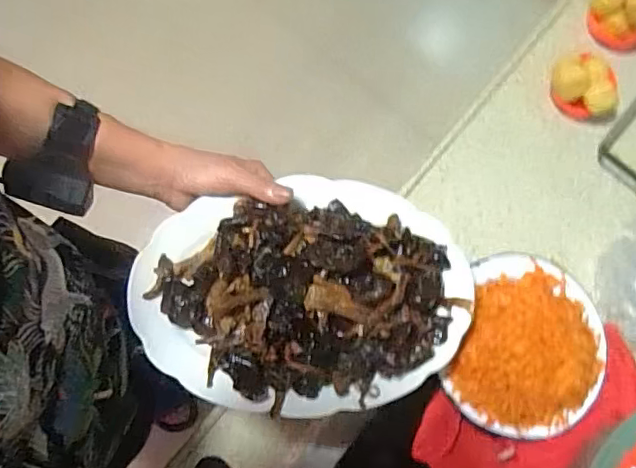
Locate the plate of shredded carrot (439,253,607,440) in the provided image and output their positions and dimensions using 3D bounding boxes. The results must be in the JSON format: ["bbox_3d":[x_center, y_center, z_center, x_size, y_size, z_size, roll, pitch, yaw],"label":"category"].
[{"bbox_3d":[0.207,0.109,0.527,0.143,0.047,0.168,19,80,3],"label":"plate of shredded carrot"}]

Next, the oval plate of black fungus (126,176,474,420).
[{"bbox_3d":[-0.011,0.050,0.477,0.285,0.061,0.196,-8,80,-2],"label":"oval plate of black fungus"}]

